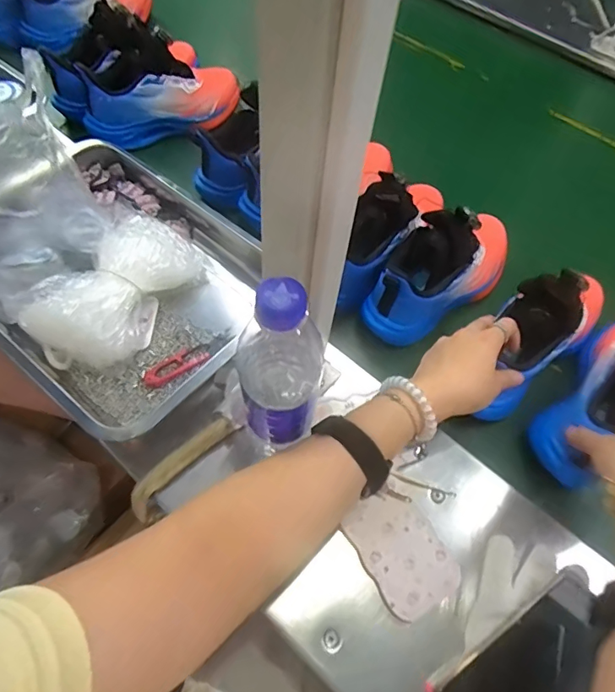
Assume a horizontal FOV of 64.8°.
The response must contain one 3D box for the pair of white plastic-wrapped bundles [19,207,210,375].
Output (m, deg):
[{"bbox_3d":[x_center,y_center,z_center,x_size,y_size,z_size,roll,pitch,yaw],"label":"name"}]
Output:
[{"bbox_3d":[-0.190,-0.065,0.496,0.105,0.057,0.184,23,61,9],"label":"pair of white plastic-wrapped bundles"}]

